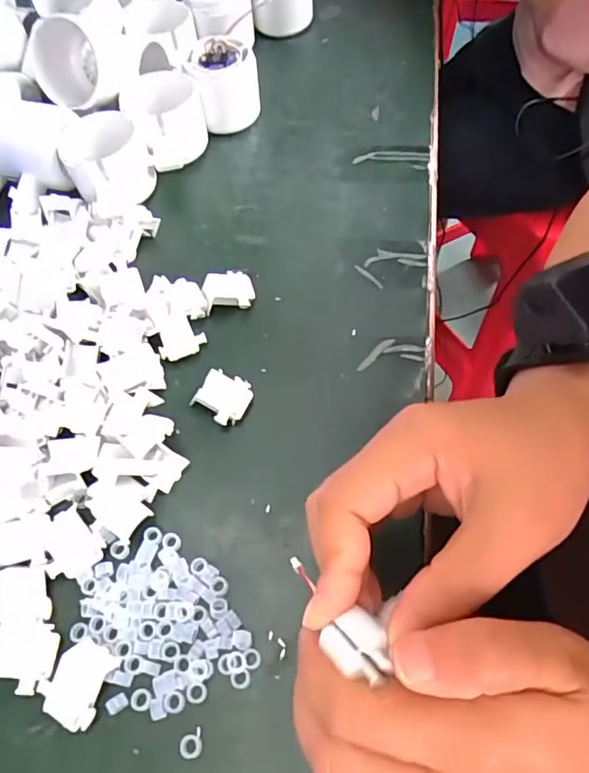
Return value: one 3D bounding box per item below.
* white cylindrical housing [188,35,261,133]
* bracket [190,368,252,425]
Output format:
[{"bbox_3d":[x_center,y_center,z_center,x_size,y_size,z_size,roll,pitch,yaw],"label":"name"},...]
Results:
[{"bbox_3d":[-0.057,-0.247,0.453,0.051,0.056,0.055,-1,60,3],"label":"white cylindrical housing"},{"bbox_3d":[-0.041,0.006,0.325,0.029,0.015,0.029,21,63,14],"label":"bracket"}]

